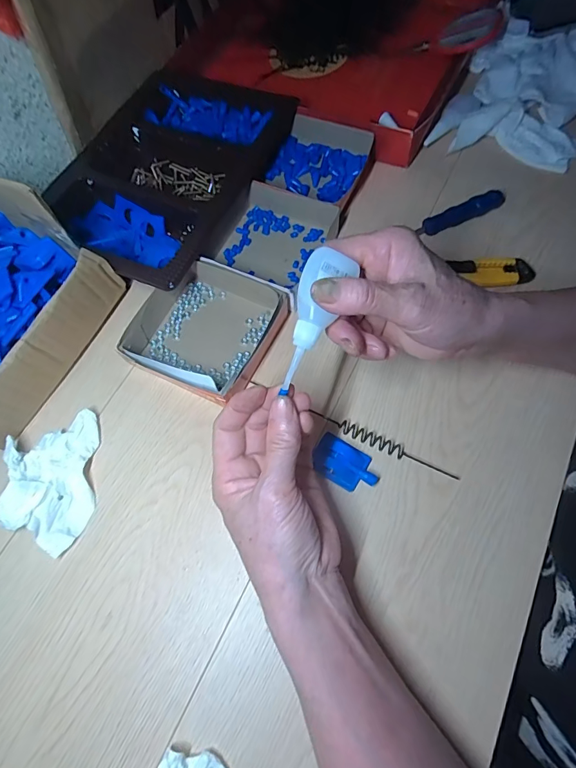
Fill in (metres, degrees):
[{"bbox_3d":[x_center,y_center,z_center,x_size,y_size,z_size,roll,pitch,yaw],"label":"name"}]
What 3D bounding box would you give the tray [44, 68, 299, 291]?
[{"bbox_3d":[-0.133,-0.242,0.467,0.202,0.041,0.291,25,71,14],"label":"tray"}]

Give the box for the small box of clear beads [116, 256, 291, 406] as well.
[{"bbox_3d":[-0.079,-0.054,0.393,0.125,0.034,0.125,24,71,13],"label":"small box of clear beads"}]

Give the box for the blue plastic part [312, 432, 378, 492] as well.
[{"bbox_3d":[0.048,0.066,0.344,0.055,0.012,0.036,28,72,15],"label":"blue plastic part"}]

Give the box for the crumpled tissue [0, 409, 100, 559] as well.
[{"bbox_3d":[-0.199,0.081,0.346,0.068,0.027,0.111,-13,67,-2],"label":"crumpled tissue"}]

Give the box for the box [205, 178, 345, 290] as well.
[{"bbox_3d":[-0.018,-0.153,0.435,0.119,0.035,0.119,25,71,14],"label":"box"}]

